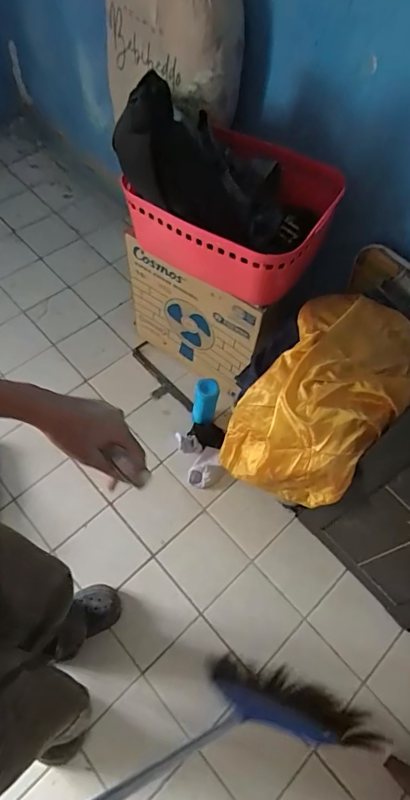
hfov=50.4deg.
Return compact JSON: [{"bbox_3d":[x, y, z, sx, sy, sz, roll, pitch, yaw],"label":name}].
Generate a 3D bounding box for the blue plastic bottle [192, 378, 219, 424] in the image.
[{"bbox_3d":[0.001,0.011,1.372,0.072,0.198,0.069,1,61,-2],"label":"blue plastic bottle"}]

